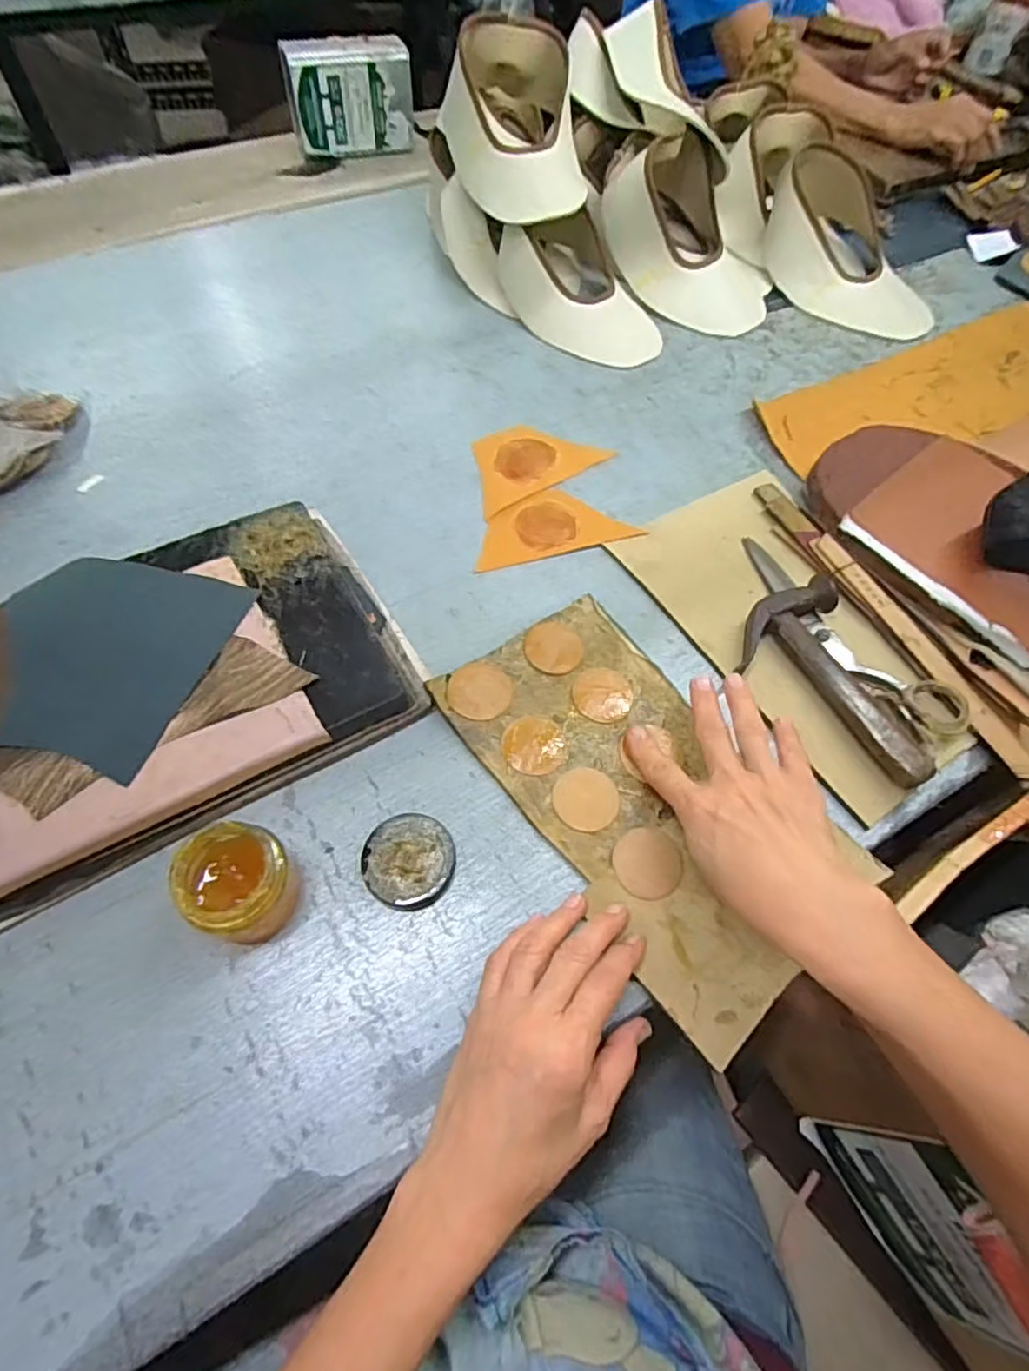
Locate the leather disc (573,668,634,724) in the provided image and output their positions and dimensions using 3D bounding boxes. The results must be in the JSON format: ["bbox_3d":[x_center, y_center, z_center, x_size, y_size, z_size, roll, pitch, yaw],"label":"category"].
[{"bbox_3d":[0.066,0.006,0.474,0.043,0.004,0.046,2,60,-3],"label":"leather disc"}]

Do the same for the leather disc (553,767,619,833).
[{"bbox_3d":[0.049,0.077,0.431,0.043,0.005,0.042,2,60,-3],"label":"leather disc"}]

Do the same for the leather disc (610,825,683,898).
[{"bbox_3d":[0.087,0.114,0.412,0.043,0.004,0.043,2,60,-3],"label":"leather disc"}]

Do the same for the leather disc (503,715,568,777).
[{"bbox_3d":[0.015,0.042,0.449,0.044,0.004,0.043,2,60,-3],"label":"leather disc"}]

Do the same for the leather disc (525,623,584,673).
[{"bbox_3d":[0.031,-0.030,0.488,0.044,0.006,0.043,3,65,1],"label":"leather disc"}]

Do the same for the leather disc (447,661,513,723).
[{"bbox_3d":[-0.025,0.003,0.464,0.044,0.004,0.045,6,64,-12],"label":"leather disc"}]

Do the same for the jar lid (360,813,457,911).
[{"bbox_3d":[-0.067,0.112,0.407,0.056,0.012,0.057,2,60,-3],"label":"jar lid"}]

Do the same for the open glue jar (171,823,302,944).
[{"bbox_3d":[-0.158,0.115,0.367,0.053,0.064,0.056,2,60,-3],"label":"open glue jar"}]

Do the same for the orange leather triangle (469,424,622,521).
[{"bbox_3d":[0.012,-0.216,0.603,0.139,0.005,0.086,-31,67,-20],"label":"orange leather triangle"}]

